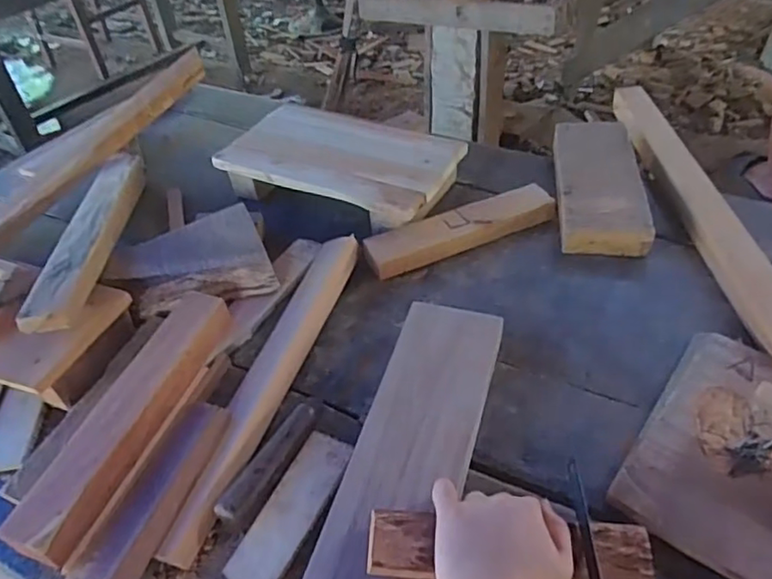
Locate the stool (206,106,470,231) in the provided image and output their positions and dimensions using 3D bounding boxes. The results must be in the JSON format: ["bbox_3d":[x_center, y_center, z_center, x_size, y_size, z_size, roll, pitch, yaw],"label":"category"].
[{"bbox_3d":[-0.066,-0.182,0.898,0.351,0.078,0.198,21,49,25],"label":"stool"}]

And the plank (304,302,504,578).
[{"bbox_3d":[0.009,0.181,0.508,0.101,0.023,0.427,12,49,13],"label":"plank"}]

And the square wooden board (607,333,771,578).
[{"bbox_3d":[0.312,0.136,0.527,0.148,0.014,0.231,25,52,30],"label":"square wooden board"}]

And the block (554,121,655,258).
[{"bbox_3d":[0.287,-0.147,0.823,0.116,0.047,0.275,4,41,10],"label":"block"}]

